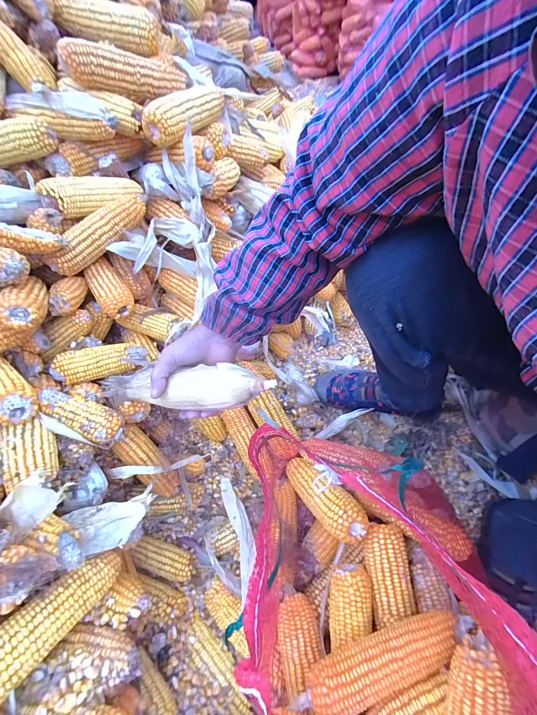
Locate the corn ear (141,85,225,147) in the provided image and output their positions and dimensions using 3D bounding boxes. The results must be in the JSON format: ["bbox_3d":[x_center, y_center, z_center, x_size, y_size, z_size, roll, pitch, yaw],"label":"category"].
[{"bbox_3d":[-0.133,-0.395,0.508,0.048,0.056,0.160,28,57,19],"label":"corn ear"}]

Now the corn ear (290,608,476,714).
[{"bbox_3d":[0.129,0.338,0.350,0.201,0.056,0.049,-16,55,-13],"label":"corn ear"}]

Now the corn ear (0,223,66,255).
[{"bbox_3d":[-0.348,-0.163,0.416,0.033,0.032,0.133,42,26,26],"label":"corn ear"}]

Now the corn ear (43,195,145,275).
[{"bbox_3d":[-0.268,-0.196,0.493,0.172,0.050,0.037,-42,62,-6],"label":"corn ear"}]

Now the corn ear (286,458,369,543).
[{"bbox_3d":[0.076,0.207,0.490,0.050,0.049,0.168,-27,23,-20],"label":"corn ear"}]

